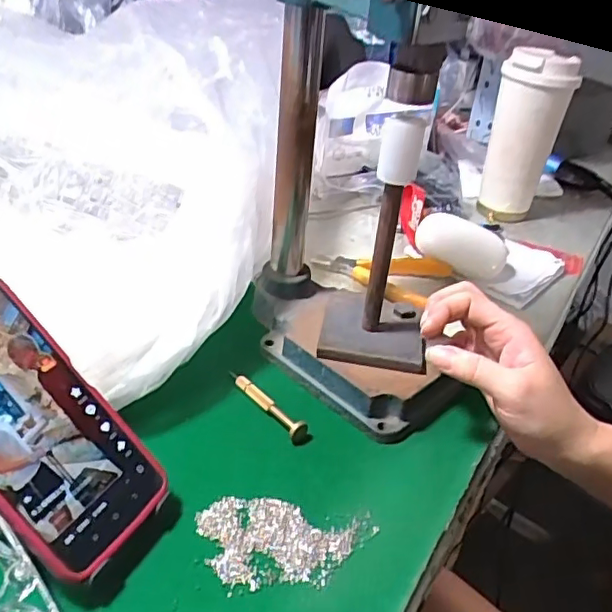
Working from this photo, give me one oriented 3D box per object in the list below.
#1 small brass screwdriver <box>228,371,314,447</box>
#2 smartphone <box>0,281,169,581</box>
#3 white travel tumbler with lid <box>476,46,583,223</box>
[{"bbox_3d":[-0.029,0.073,0.448,0.015,0.020,0.088,-21,43,-34],"label":"small brass screwdriver"},{"bbox_3d":[-0.153,0.062,0.324,0.169,0.006,0.078,52,42,-5],"label":"smartphone"},{"bbox_3d":[0.272,-0.210,0.745,0.085,0.198,0.074,15,35,12],"label":"white travel tumbler with lid"}]

